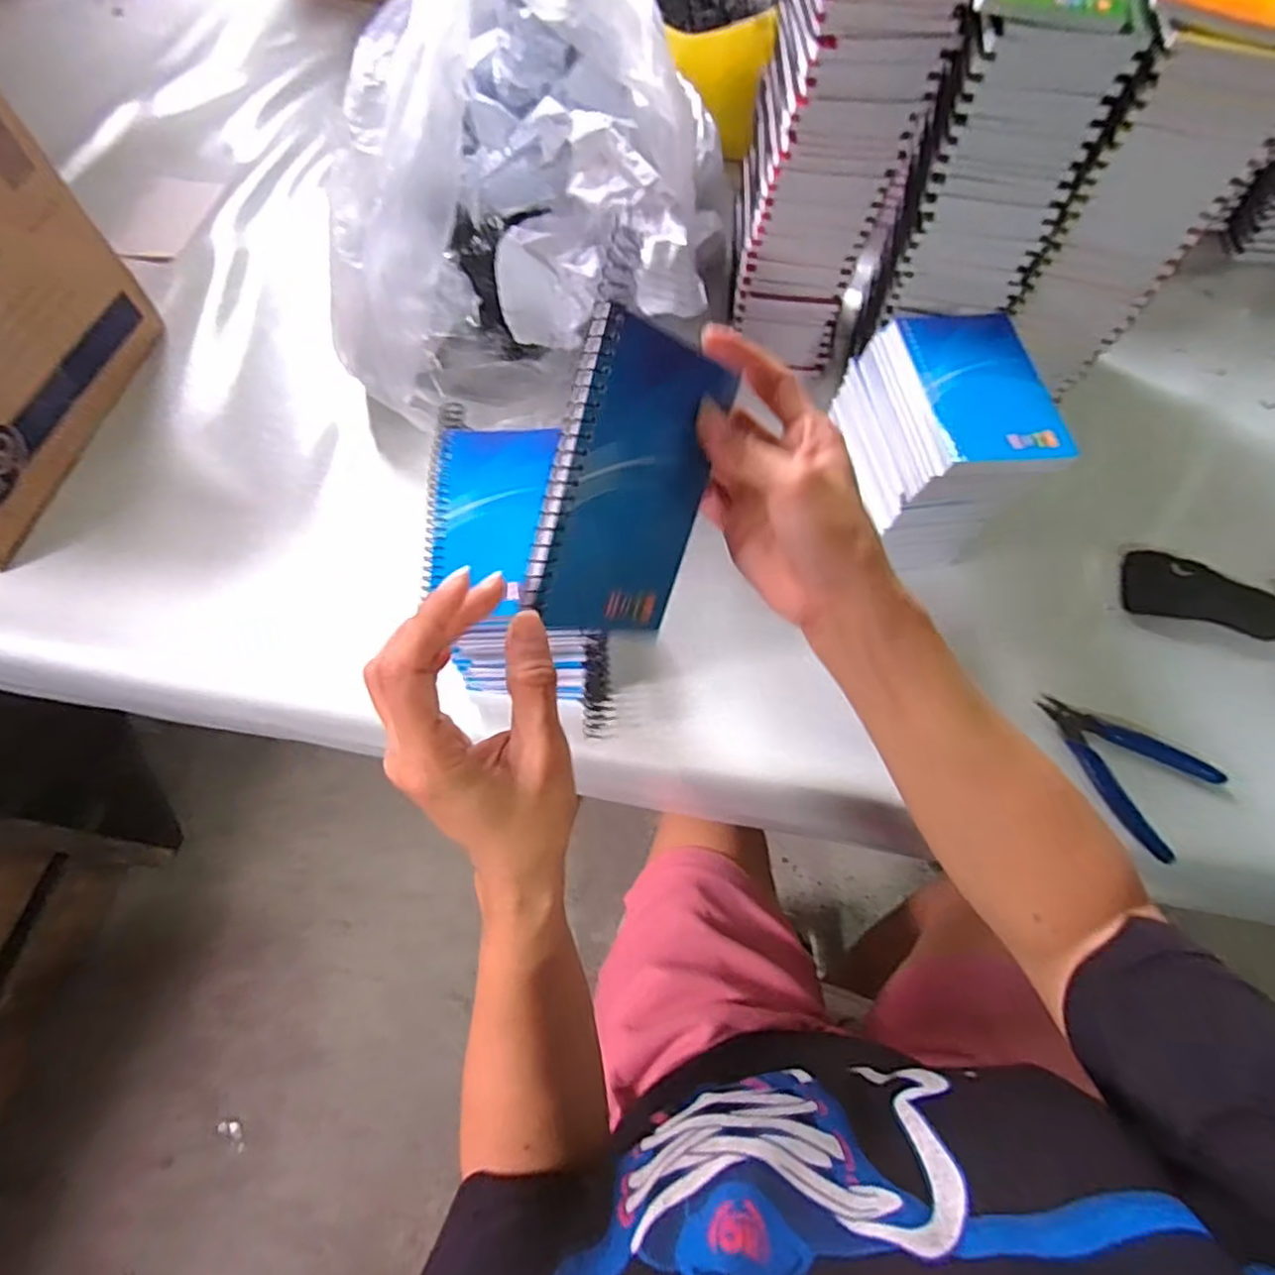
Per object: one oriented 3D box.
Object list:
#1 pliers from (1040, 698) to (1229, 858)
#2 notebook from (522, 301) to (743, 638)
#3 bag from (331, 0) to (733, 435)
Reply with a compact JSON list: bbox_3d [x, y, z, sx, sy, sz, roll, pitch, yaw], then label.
[{"bbox_3d":[0.351,0.084,0.461,0.079,0.010,0.119,-22,67,-12],"label":"pliers"},{"bbox_3d":[-0.002,-0.063,0.285,0.008,0.082,0.127,32,109,43],"label":"notebook"},{"bbox_3d":[-0.098,-0.363,0.523,0.272,0.204,0.329,-4,65,-3],"label":"bag"}]

